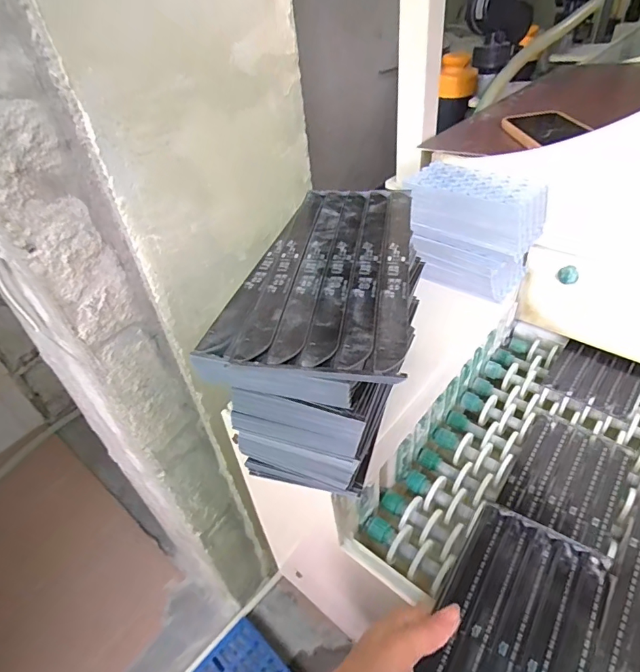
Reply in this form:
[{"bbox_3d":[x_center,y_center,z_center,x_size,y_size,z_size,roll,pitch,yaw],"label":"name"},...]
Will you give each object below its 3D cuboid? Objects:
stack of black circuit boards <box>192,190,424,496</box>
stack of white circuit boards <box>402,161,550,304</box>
[{"bbox_3d":[0.012,0.001,0.372,0.122,0.155,0.230,6,41,12],"label":"stack of black circuit boards"},{"bbox_3d":[0.186,-0.133,0.556,0.161,0.116,0.097,22,47,28],"label":"stack of white circuit boards"}]

